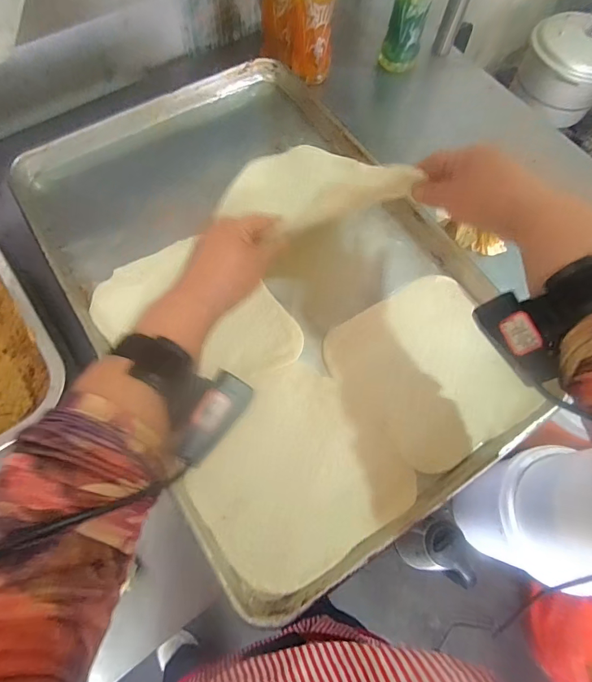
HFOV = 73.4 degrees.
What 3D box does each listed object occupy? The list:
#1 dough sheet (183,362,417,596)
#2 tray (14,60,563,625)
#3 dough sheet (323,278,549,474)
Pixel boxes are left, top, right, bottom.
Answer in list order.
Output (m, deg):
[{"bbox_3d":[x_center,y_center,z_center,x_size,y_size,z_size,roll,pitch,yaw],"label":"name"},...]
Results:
[{"bbox_3d":[-0.002,0.126,0.391,0.177,0.014,0.181,-35,74,-15],"label":"dough sheet"},{"bbox_3d":[-0.033,-0.081,0.479,0.404,0.055,0.603,-32,73,-14],"label":"tray"},{"bbox_3d":[0.146,0.032,0.437,0.176,0.012,0.186,-30,73,-13],"label":"dough sheet"}]

